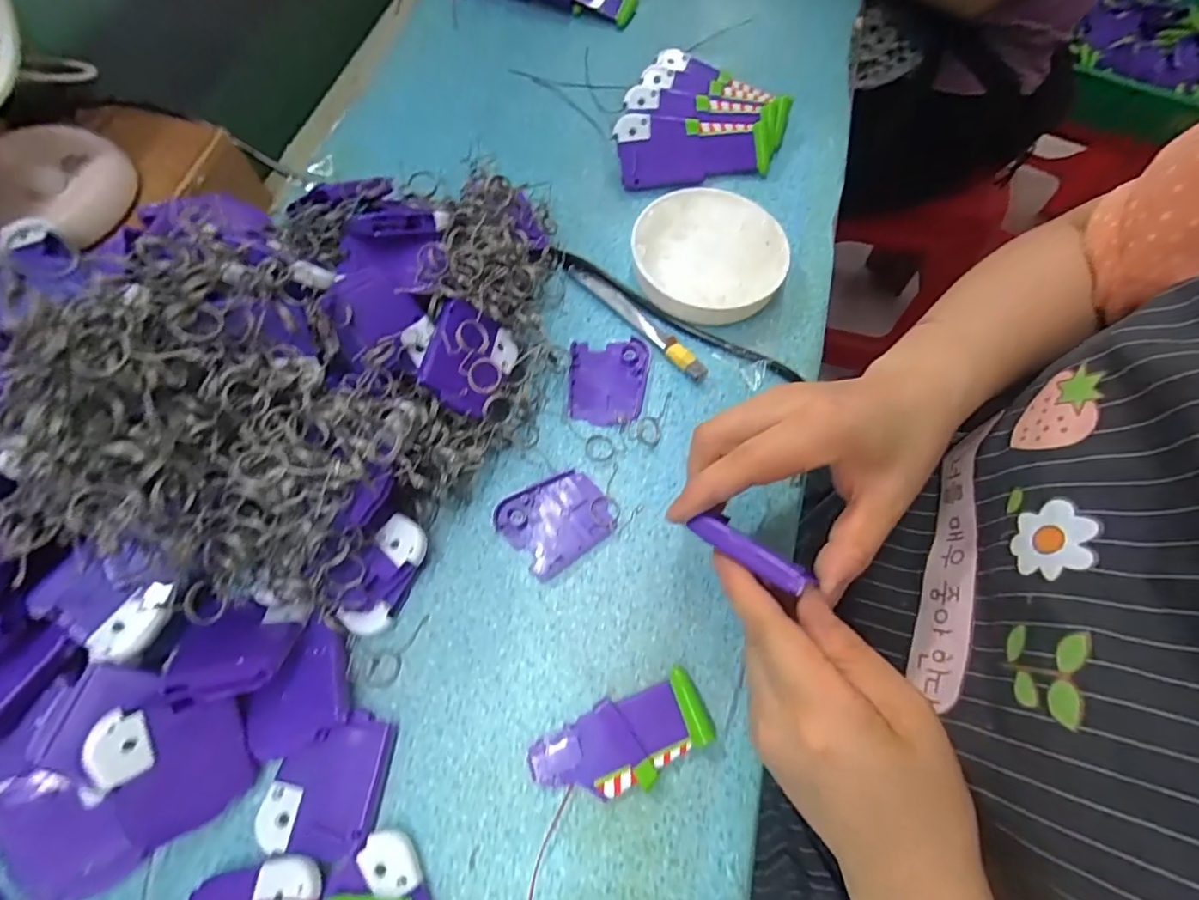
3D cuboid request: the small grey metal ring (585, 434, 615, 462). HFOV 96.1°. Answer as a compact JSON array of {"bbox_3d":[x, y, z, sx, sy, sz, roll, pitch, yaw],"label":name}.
[{"bbox_3d":[0.000,-0.002,0.340,0.018,0.004,0.018,1,67,-3],"label":"small grey metal ring"}]

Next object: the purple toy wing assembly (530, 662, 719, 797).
[{"bbox_3d":[0.011,0.147,0.271,0.088,0.014,0.040,-21,70,-12],"label":"purple toy wing assembly"}]

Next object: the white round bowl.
[{"bbox_3d":[0.076,-0.136,0.378,0.102,0.027,0.103,1,67,-3],"label":"white round bowl"}]

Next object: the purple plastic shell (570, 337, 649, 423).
[{"bbox_3d":[0.006,-0.047,0.354,0.050,0.008,0.061,6,67,-1],"label":"purple plastic shell"}]

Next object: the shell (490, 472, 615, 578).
[{"bbox_3d":[-0.025,0.040,0.319,0.060,0.004,0.052,-36,74,-16],"label":"shell"}]

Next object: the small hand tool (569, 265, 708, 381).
[{"bbox_3d":[0.025,-0.092,0.368,0.013,0.013,0.126,-40,75,-17],"label":"small hand tool"}]

